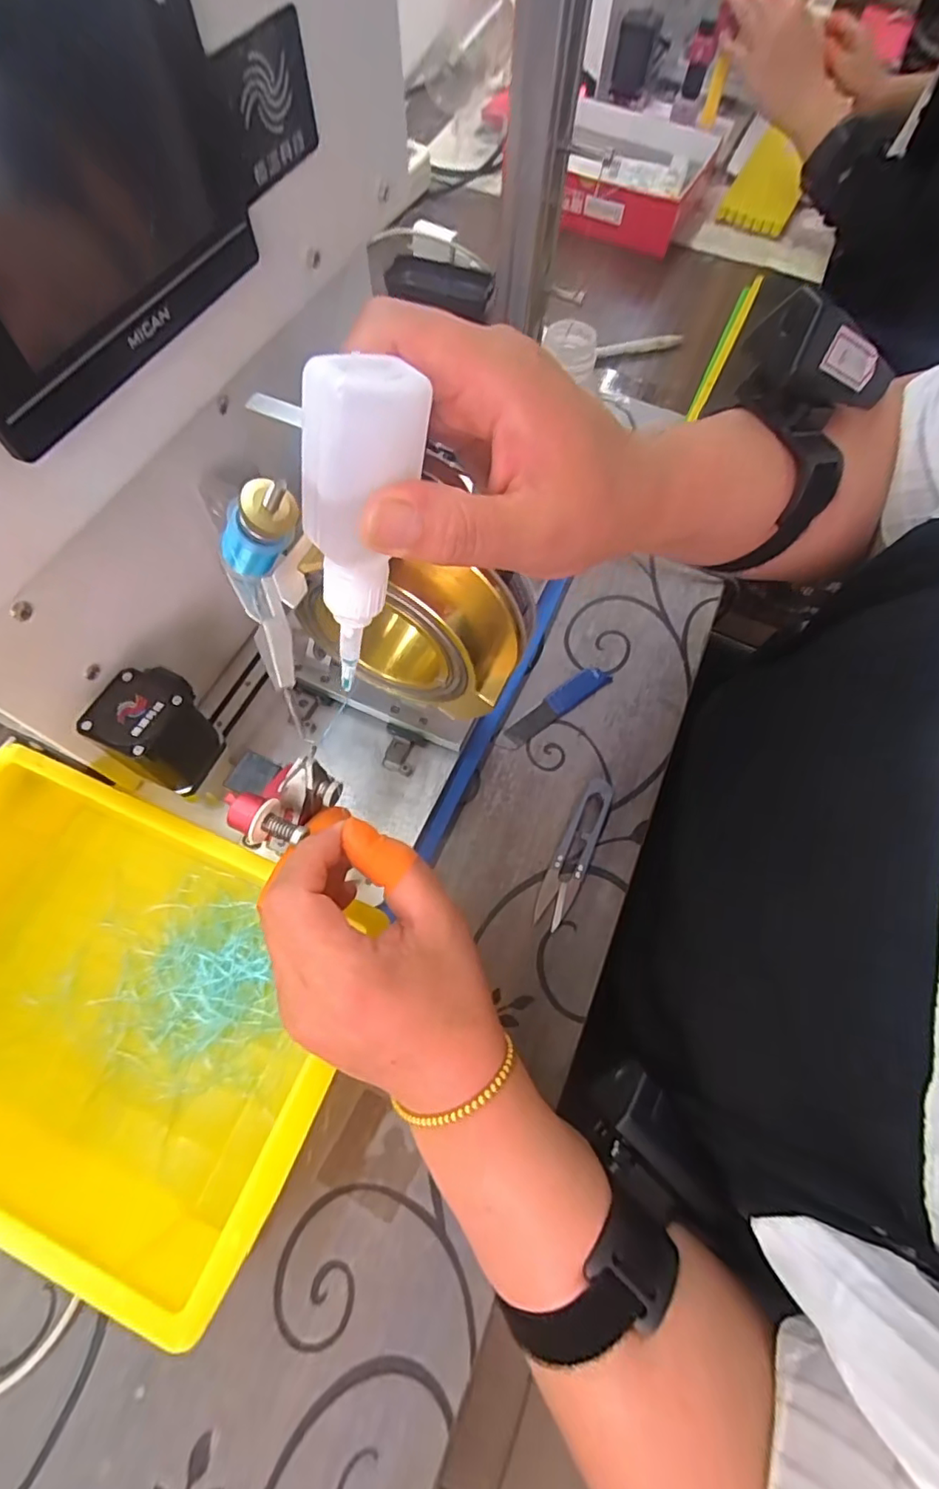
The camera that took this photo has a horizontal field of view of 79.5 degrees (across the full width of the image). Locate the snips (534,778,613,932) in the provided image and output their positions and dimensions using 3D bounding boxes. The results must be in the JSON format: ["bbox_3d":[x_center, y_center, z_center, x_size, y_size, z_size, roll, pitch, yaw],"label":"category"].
[{"bbox_3d":[0.070,0.069,0.368,0.023,0.011,0.100,25,68,8],"label":"snips"}]

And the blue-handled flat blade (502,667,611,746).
[{"bbox_3d":[0.065,-0.031,0.422,0.093,0.004,0.021,-33,72,-15],"label":"blue-handled flat blade"}]

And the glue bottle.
[{"bbox_3d":[-0.038,-0.062,0.185,0.024,0.108,0.028,33,52,11],"label":"glue bottle"}]

